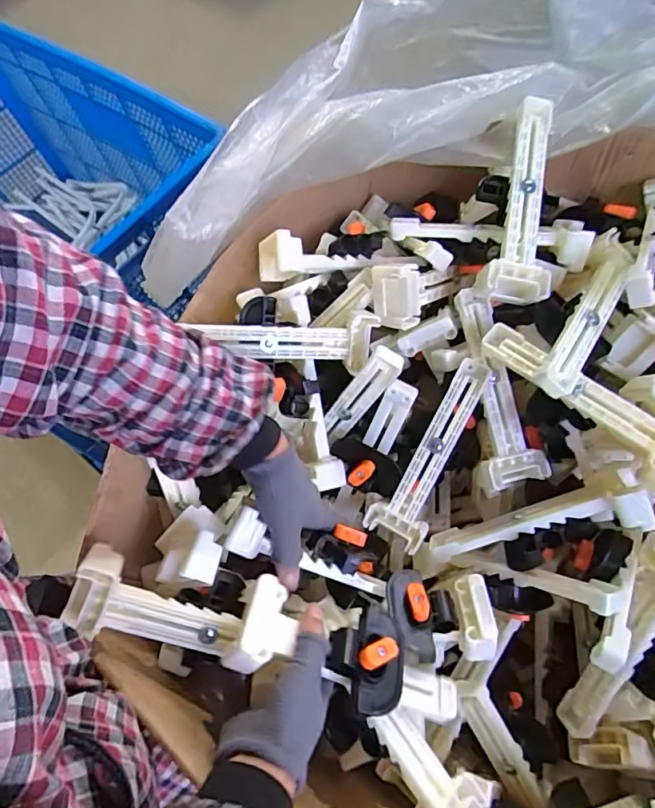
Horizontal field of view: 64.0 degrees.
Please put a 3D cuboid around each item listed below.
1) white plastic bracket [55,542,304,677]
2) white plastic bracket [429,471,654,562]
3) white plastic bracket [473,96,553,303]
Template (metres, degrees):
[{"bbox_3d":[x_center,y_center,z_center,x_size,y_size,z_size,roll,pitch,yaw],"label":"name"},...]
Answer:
[{"bbox_3d":[-0.110,0.159,0.403,0.168,0.053,0.063,13,58,-5],"label":"white plastic bracket"},{"bbox_3d":[0.195,0.114,0.504,0.198,0.043,0.058,-22,54,24],"label":"white plastic bracket"},{"bbox_3d":[0.199,-0.207,0.531,0.061,0.031,0.211,10,80,6],"label":"white plastic bracket"}]

